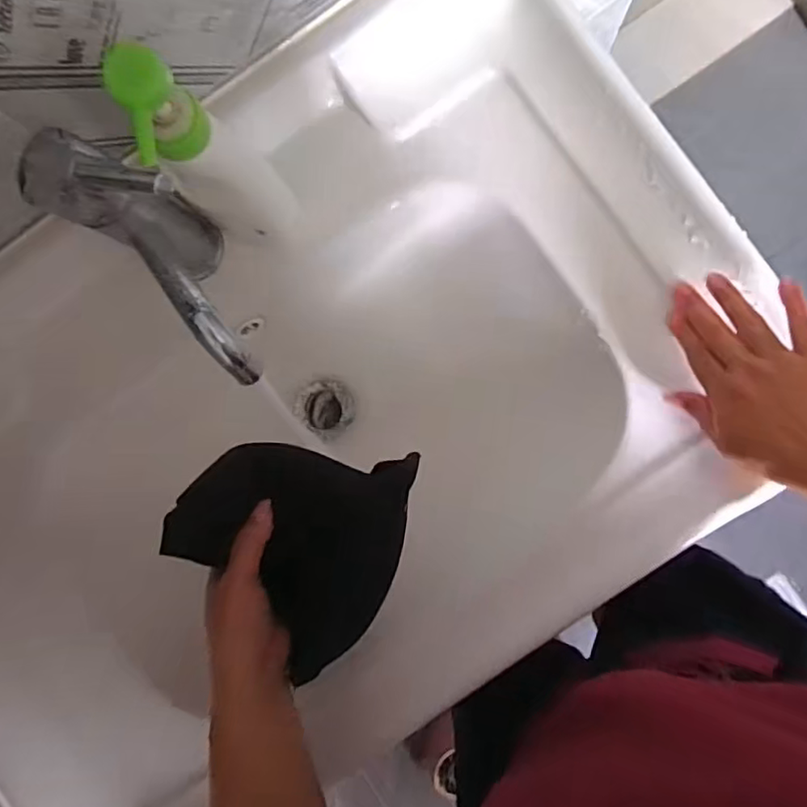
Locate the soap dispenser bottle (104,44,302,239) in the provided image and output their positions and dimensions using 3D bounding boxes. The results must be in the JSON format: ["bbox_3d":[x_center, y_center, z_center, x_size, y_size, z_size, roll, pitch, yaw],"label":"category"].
[{"bbox_3d":[-0.116,-0.150,0.392,0.043,0.215,0.056,42,92,4],"label":"soap dispenser bottle"}]

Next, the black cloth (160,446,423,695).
[{"bbox_3d":[-0.082,0.107,0.439,0.160,0.041,0.148,6,89,5],"label":"black cloth"}]

